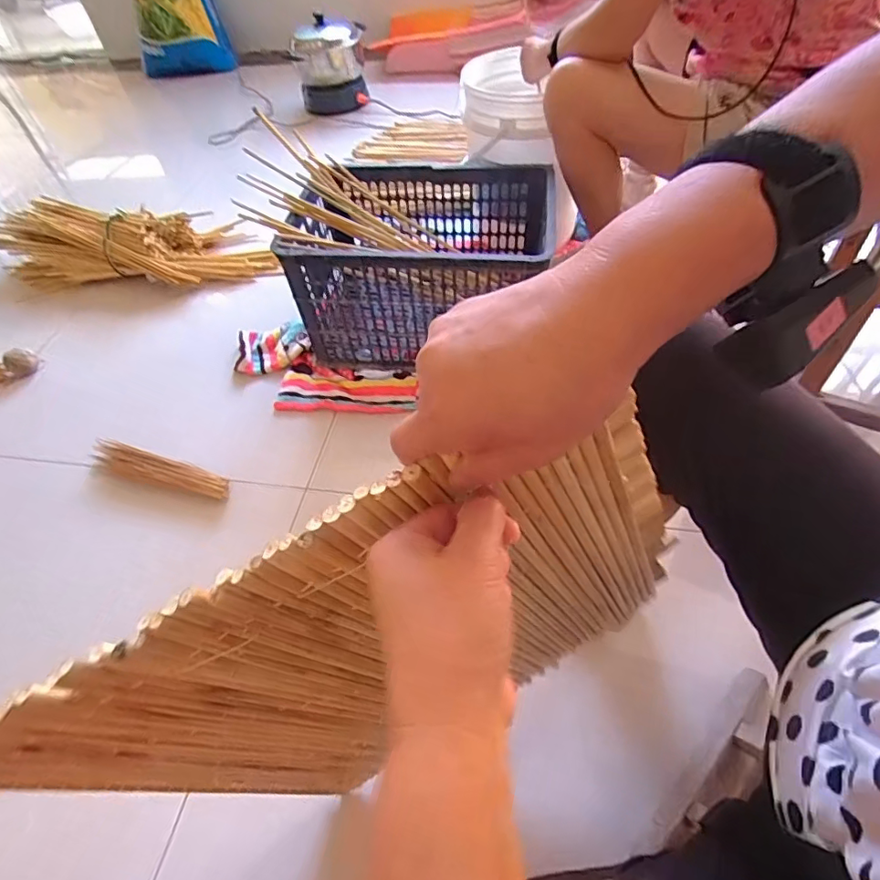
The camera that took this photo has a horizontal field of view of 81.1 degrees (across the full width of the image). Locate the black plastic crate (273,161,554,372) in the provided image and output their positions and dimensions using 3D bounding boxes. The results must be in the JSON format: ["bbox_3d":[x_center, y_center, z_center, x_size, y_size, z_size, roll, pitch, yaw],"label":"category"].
[{"bbox_3d":[-0.025,-0.359,1.054,0.469,0.270,0.346,4,52,9],"label":"black plastic crate"}]

